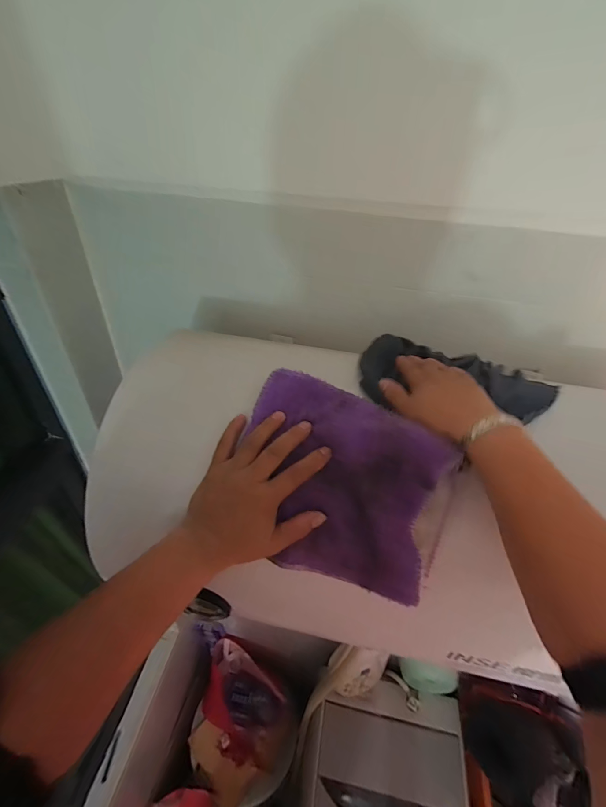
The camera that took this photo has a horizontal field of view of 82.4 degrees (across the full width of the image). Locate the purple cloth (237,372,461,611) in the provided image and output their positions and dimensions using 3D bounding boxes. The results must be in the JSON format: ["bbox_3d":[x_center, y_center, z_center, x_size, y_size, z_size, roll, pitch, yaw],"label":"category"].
[{"bbox_3d":[0.029,0.072,0.328,0.188,0.173,0.035,17,0,22],"label":"purple cloth"}]

